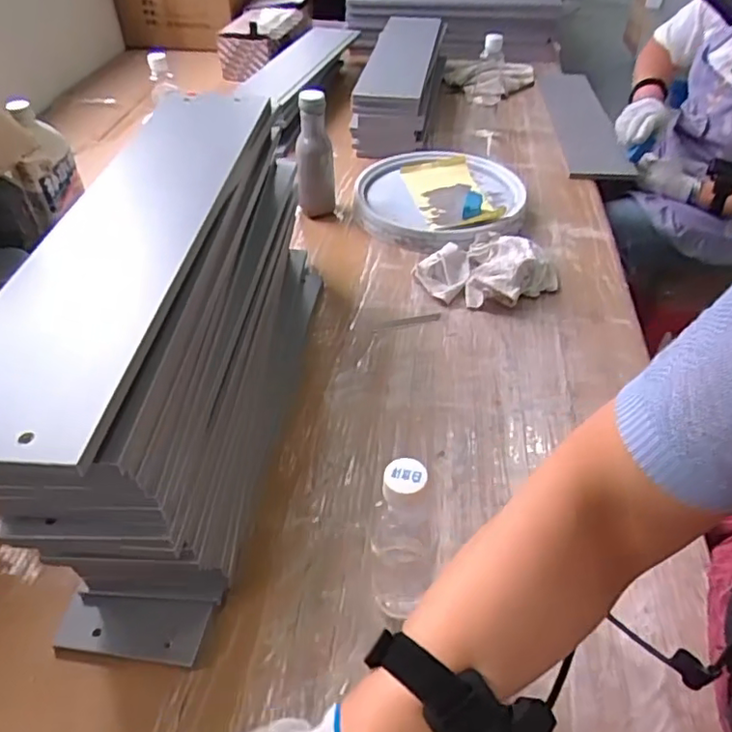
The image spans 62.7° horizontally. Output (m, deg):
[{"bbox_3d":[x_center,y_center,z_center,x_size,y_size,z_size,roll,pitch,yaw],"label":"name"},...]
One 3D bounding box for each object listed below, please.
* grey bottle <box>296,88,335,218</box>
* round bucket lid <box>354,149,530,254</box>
[{"bbox_3d":[-0.090,-0.361,1.040,0.066,0.209,0.075,-5,44,-3],"label":"grey bottle"},{"bbox_3d":[0.136,-0.313,1.097,0.306,0.043,0.331,8,45,10],"label":"round bucket lid"}]

